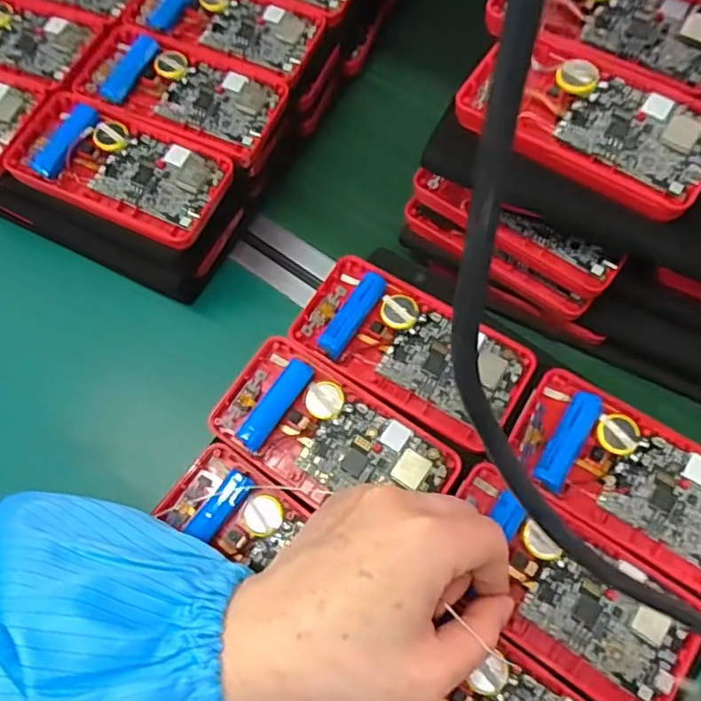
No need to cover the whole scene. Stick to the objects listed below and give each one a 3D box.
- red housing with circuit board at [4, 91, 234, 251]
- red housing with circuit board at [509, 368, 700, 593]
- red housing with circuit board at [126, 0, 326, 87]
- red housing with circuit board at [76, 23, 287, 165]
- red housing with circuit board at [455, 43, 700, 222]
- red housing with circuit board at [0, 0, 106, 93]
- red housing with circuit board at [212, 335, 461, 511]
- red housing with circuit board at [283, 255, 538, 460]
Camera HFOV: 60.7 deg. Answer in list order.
[{"bbox_3d":[-0.133,-0.106,0.345,0.119,0.021,0.064,21,71,12],"label":"red housing with circuit board"},{"bbox_3d":[0.138,0.060,0.287,0.120,0.014,0.061,31,74,15],"label":"red housing with circuit board"},{"bbox_3d":[-0.079,-0.212,0.386,0.116,0.017,0.061,19,69,11],"label":"red housing with circuit board"},{"bbox_3d":[-0.103,-0.159,0.367,0.117,0.021,0.062,20,71,12],"label":"red housing with circuit board"},{"bbox_3d":[0.114,-0.110,0.287,0.119,0.012,0.066,27,73,14],"label":"red housing with circuit board"},{"bbox_3d":[-0.216,-0.198,0.375,0.114,0.012,0.061,17,70,11],"label":"red housing with circuit board"},{"bbox_3d":[-0.009,0.045,0.302,0.118,0.012,0.061,31,73,15],"label":"red housing with circuit board"},{"bbox_3d":[0.032,-0.003,0.314,0.120,0.014,0.061,30,73,15],"label":"red housing with circuit board"}]

